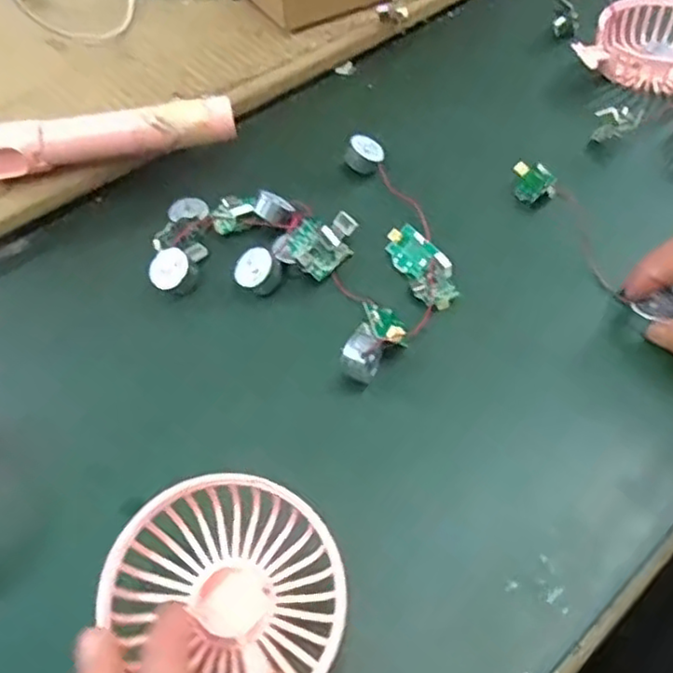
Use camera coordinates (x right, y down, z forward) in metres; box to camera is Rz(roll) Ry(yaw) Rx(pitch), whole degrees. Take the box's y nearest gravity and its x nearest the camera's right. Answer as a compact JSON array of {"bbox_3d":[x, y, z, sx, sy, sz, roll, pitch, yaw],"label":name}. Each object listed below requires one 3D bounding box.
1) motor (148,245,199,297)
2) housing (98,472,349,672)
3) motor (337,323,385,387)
[{"bbox_3d":[-0.095,-0.039,0.396,0.024,0.018,0.021,5,51,9],"label":"motor"},{"bbox_3d":[-0.042,0.101,0.271,0.092,0.032,0.087,16,65,1],"label":"housing"},{"bbox_3d":[0.013,0.010,0.352,0.018,0.021,0.022,25,57,23],"label":"motor"}]

